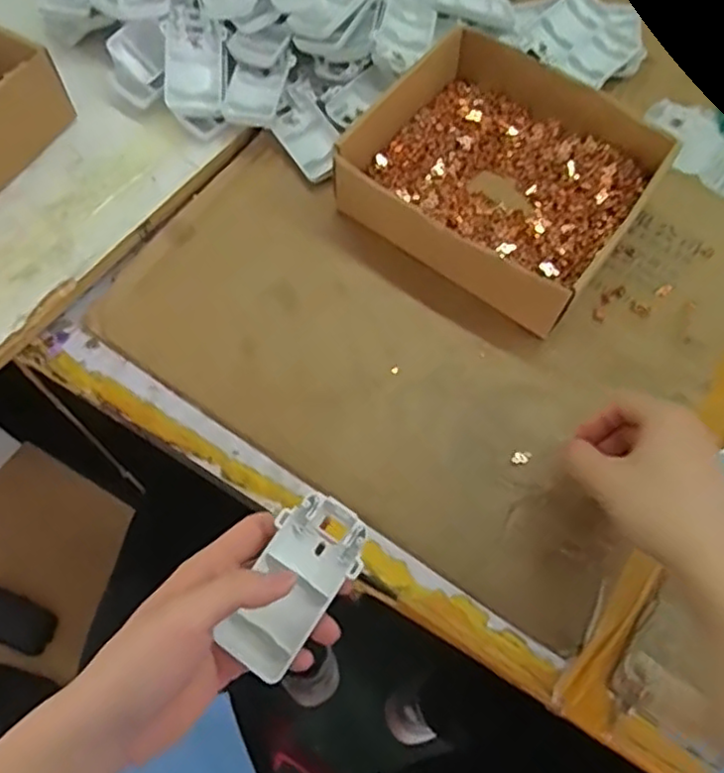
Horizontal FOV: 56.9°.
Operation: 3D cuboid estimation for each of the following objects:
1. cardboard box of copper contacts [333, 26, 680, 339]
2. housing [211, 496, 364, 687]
[{"bbox_3d":[0.114,-0.173,0.543,0.206,0.061,0.206,35,69,14],"label":"cardboard box of copper contacts"},{"bbox_3d":[-0.035,0.107,0.360,0.048,0.016,0.095,27,75,8],"label":"housing"}]

